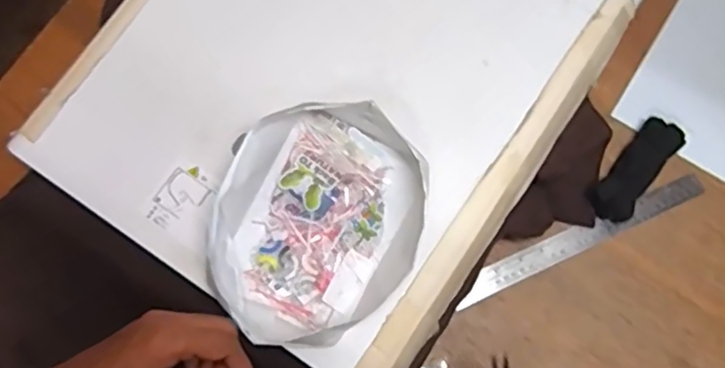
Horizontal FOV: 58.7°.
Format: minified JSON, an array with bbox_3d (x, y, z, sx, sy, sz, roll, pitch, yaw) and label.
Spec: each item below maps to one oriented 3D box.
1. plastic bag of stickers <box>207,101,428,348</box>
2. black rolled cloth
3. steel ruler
[{"bbox_3d":[-0.037,0.031,0.526,0.159,0.046,0.198,28,77,7],"label":"plastic bag of stickers"},{"bbox_3d":[0.304,-0.015,0.714,0.045,0.031,0.128,40,79,9],"label":"black rolled cloth"},{"bbox_3d":[0.239,0.059,0.704,0.296,0.005,0.028,-24,77,-6],"label":"steel ruler"}]

